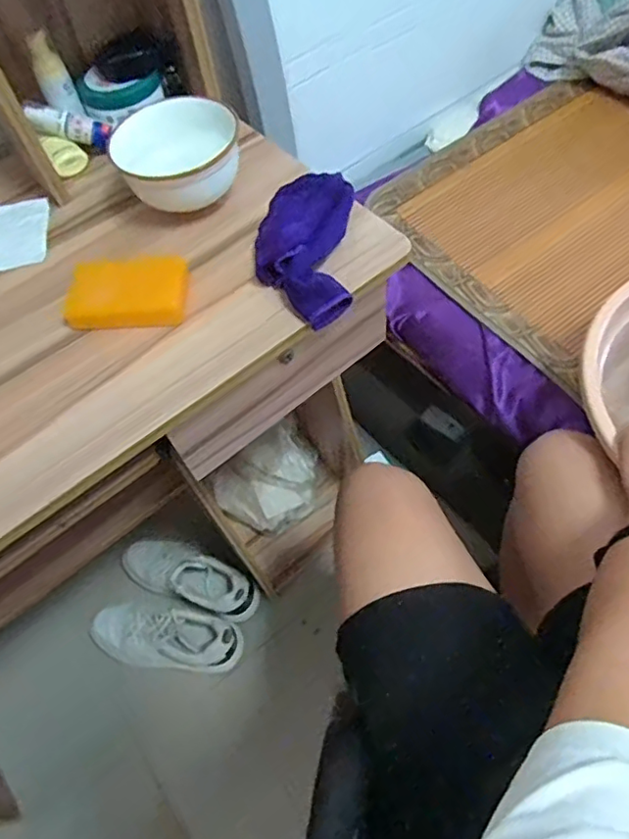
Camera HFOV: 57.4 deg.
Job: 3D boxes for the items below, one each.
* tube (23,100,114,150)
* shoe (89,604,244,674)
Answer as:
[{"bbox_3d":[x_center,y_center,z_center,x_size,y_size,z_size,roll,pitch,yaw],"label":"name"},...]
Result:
[{"bbox_3d":[-0.283,-0.339,0.658,0.096,0.021,0.023,16,56,-9],"label":"tube"},{"bbox_3d":[-0.280,0.404,1.070,0.287,0.102,0.096,5,56,7],"label":"shoe"}]

